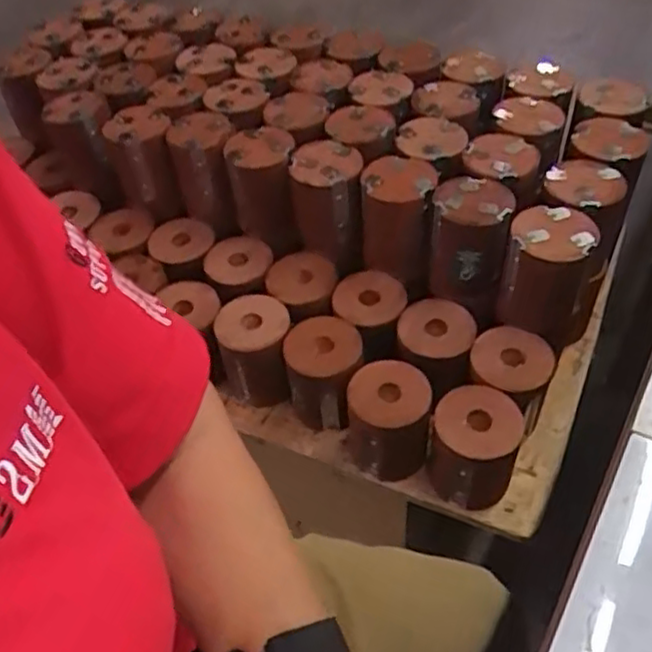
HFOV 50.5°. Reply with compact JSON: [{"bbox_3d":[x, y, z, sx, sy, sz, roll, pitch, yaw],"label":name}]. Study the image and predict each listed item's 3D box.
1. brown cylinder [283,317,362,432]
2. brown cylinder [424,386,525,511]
[{"bbox_3d":[-0.002,0.052,0.715,0.074,0.098,0.072,-4,49,0],"label":"brown cylinder"},{"bbox_3d":[0.139,0.115,0.653,0.076,0.093,0.074,15,52,16],"label":"brown cylinder"}]

